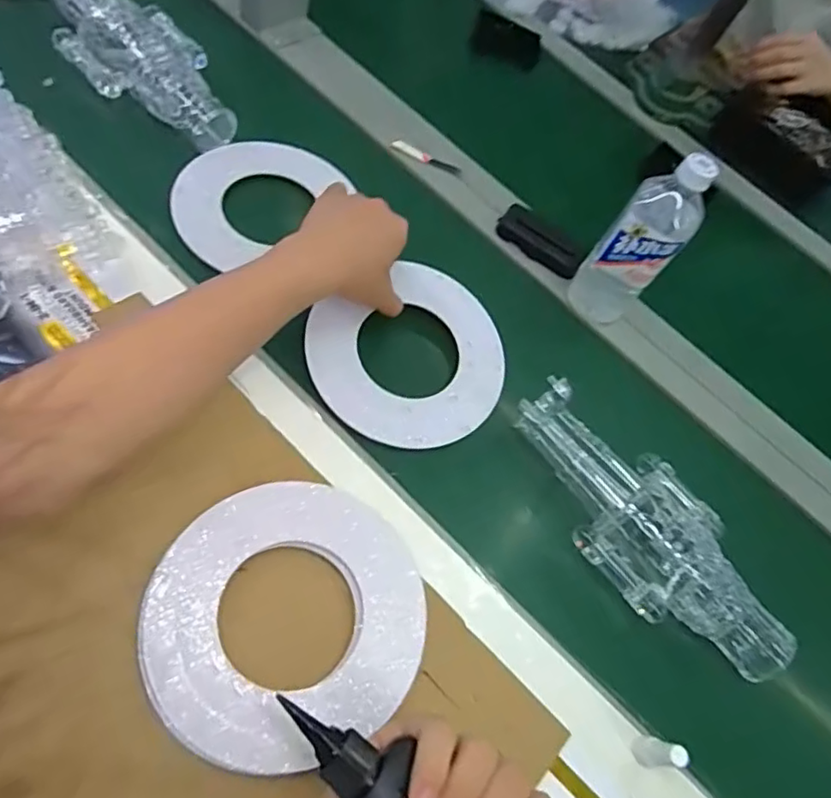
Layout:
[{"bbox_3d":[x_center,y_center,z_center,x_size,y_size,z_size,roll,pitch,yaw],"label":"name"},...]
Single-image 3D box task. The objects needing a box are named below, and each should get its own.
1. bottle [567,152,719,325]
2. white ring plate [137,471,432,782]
[{"bbox_3d":[0.216,-0.151,0.601,0.054,0.194,0.068,-24,68,-36],"label":"bottle"},{"bbox_3d":[-0.092,0.155,0.444,0.194,0.009,0.184,4,64,-9],"label":"white ring plate"}]

